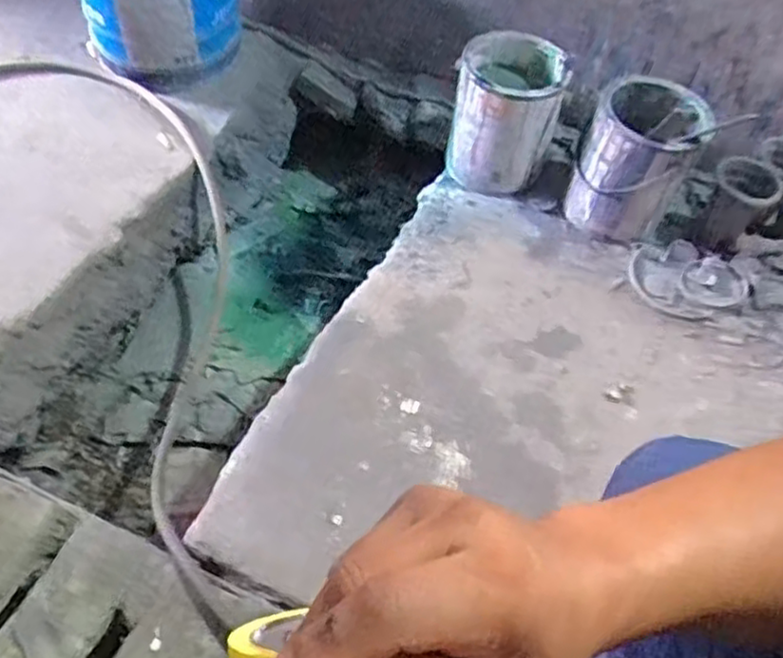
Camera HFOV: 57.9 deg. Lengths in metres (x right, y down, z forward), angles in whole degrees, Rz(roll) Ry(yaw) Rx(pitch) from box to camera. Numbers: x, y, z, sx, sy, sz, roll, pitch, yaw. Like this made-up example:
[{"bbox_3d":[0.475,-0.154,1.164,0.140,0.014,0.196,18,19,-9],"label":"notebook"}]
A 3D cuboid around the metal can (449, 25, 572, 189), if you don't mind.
[{"bbox_3d":[0.178,-0.352,1.103,0.153,0.199,0.150,3,54,-4],"label":"metal can"}]

